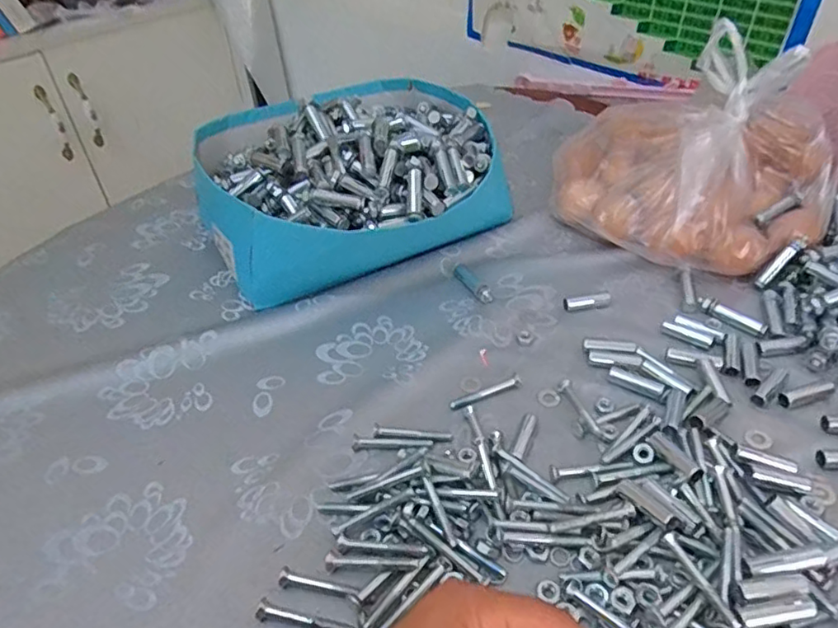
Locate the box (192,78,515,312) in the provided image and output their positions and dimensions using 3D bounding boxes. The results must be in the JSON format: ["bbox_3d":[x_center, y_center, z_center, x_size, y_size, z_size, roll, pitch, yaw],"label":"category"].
[{"bbox_3d":[-0.068,-0.139,0.595,0.279,0.114,0.264,-16,44,-13],"label":"box"}]

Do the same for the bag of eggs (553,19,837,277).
[{"bbox_3d":[0.252,-0.152,0.549,0.186,0.156,0.225,-29,48,-25],"label":"bag of eggs"}]

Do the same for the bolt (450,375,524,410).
[{"bbox_3d":[0.051,0.058,0.447,0.059,0.006,0.009,-19,44,-16],"label":"bolt"}]

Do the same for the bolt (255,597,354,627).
[{"bbox_3d":[-0.062,0.169,0.327,0.057,0.005,0.011,11,44,15],"label":"bolt"}]

